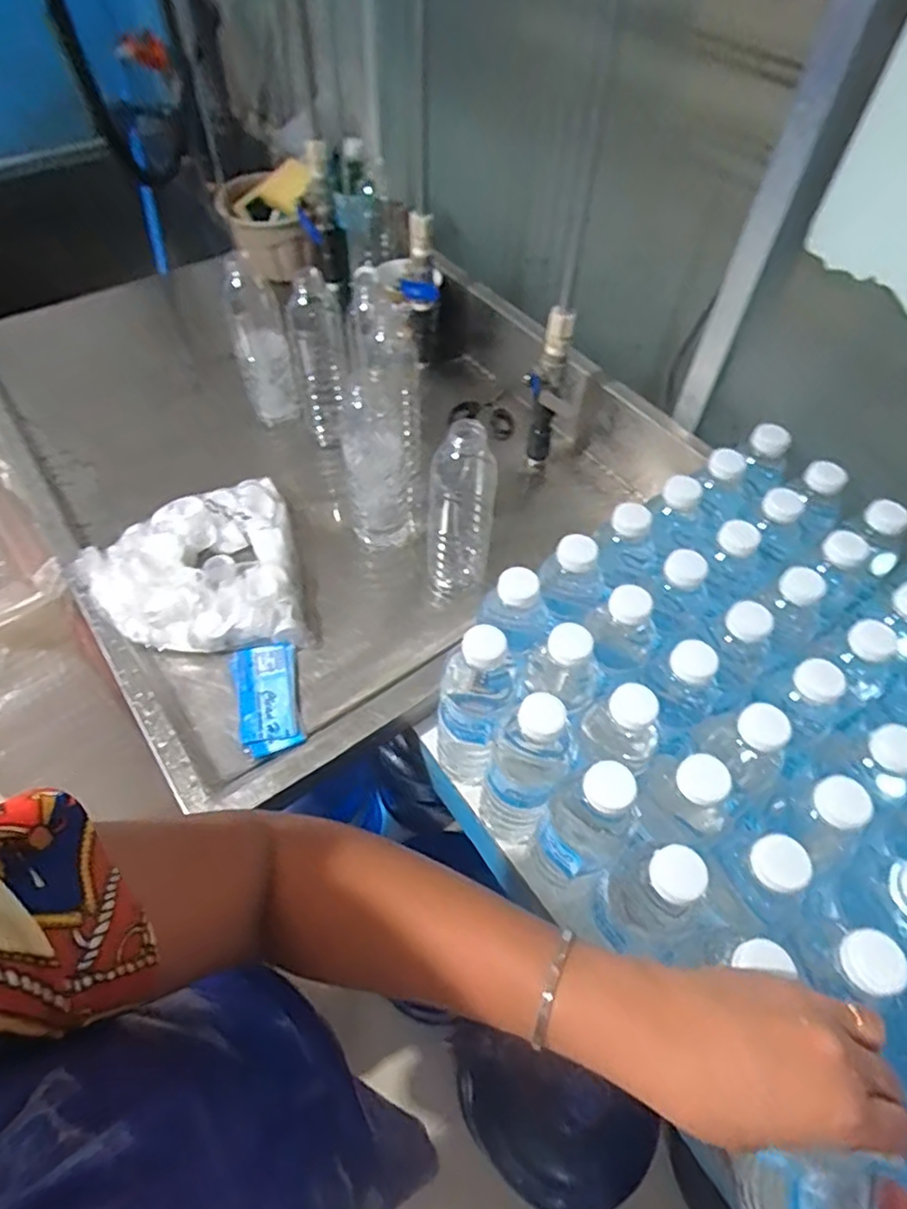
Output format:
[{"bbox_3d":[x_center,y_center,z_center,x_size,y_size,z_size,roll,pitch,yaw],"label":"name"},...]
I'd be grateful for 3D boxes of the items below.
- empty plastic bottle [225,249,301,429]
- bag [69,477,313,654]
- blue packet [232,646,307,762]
[{"bbox_3d":[-0.223,-0.296,0.746,0.058,0.191,0.049,-20,58,-16],"label":"empty plastic bottle"},{"bbox_3d":[-0.271,-0.029,0.662,0.211,0.056,0.206,-12,56,-12],"label":"bag"},{"bbox_3d":[-0.173,0.087,0.600,0.057,0.018,0.107,-13,56,-12],"label":"blue packet"}]

